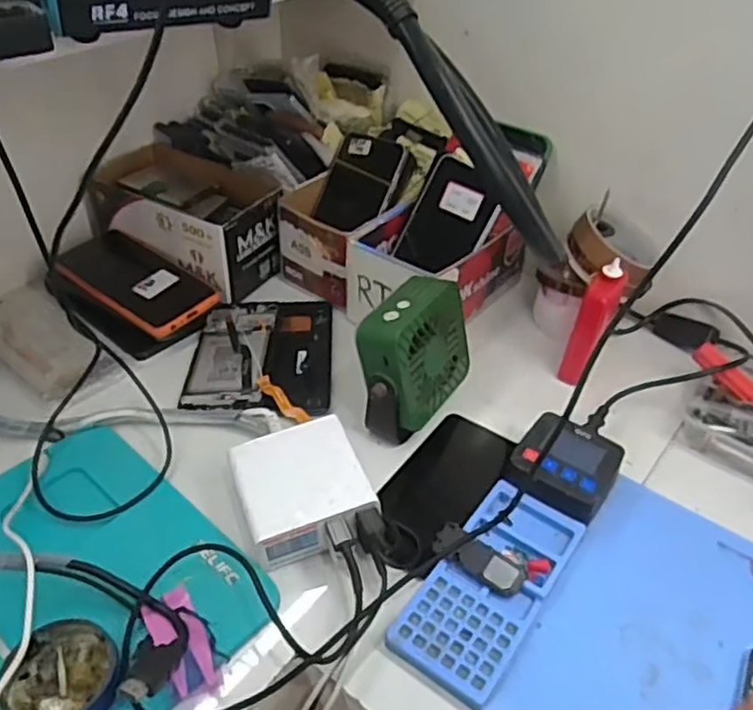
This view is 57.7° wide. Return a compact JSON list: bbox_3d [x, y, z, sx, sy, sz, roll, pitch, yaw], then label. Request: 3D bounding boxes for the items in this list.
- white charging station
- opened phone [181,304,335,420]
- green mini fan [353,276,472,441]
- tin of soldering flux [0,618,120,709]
[{"bbox_3d":[-0.052,0.094,0.485,0.087,0.036,0.093,-13,44,-18],"label":"white charging station"},{"bbox_3d":[-0.102,-0.004,0.616,0.121,0.010,0.152,2,41,-1],"label":"opened phone"},{"bbox_3d":[0.030,0.007,0.548,0.065,0.112,0.103,20,44,19],"label":"green mini fan"},{"bbox_3d":[-0.176,0.184,0.388,0.056,0.019,0.063,18,43,17],"label":"tin of soldering flux"}]

